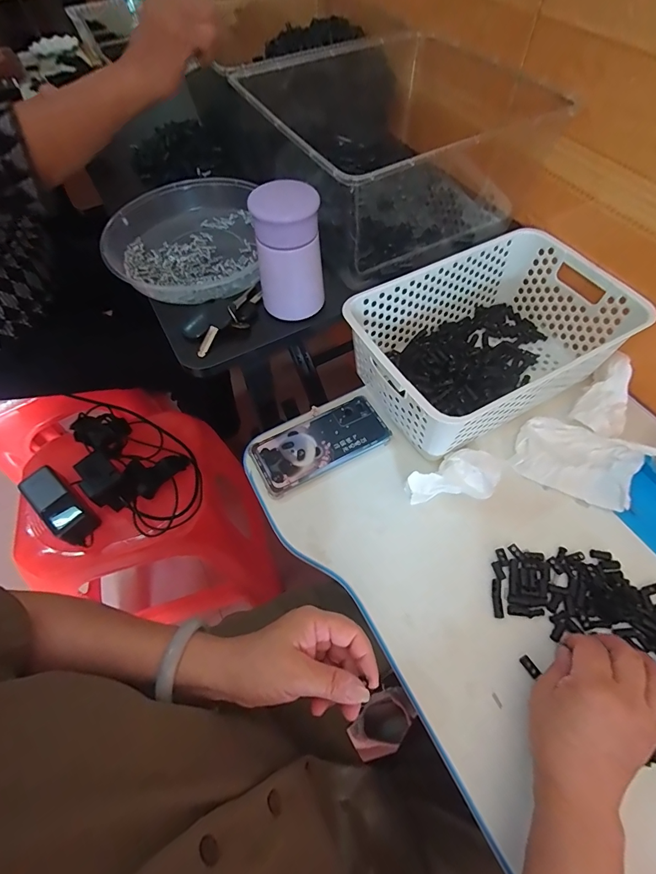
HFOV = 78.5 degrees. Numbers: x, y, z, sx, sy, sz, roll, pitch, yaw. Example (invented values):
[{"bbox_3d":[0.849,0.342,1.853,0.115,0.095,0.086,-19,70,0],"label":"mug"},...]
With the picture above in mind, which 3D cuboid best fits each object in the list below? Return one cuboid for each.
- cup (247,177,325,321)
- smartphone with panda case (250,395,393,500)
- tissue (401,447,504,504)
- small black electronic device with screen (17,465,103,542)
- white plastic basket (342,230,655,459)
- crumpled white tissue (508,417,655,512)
[{"bbox_3d":[-0.042,-0.197,0.437,0.068,0.122,0.066,-1,60,2],"label":"cup"},{"bbox_3d":[-0.010,0.005,0.487,0.159,0.008,0.082,-26,62,-12],"label":"smartphone with panda case"},{"bbox_3d":[0.136,0.041,0.440,0.103,0.025,0.054,-5,60,0],"label":"tissue"},{"bbox_3d":[-0.419,0.109,0.631,0.147,0.043,0.059,33,66,20],"label":"small black electronic device with screen"},{"bbox_3d":[0.195,-0.124,0.491,0.306,0.097,0.200,-28,62,-13],"label":"white plastic basket"},{"bbox_3d":[0.288,0.025,0.460,0.132,0.027,0.085,24,64,15],"label":"crumpled white tissue"}]

